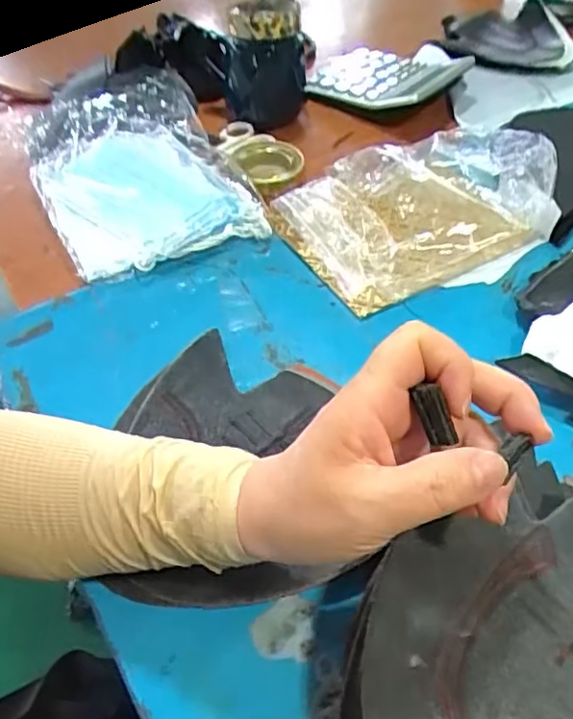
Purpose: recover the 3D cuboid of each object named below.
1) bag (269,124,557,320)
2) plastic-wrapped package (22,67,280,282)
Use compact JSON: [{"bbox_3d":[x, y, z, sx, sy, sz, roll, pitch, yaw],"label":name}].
[{"bbox_3d":[0.119,-0.141,0.536,0.235,0.048,0.175,-23,53,-19],"label":"bag"},{"bbox_3d":[-0.156,-0.207,0.599,0.179,0.030,0.325,-17,52,-14],"label":"plastic-wrapped package"}]

